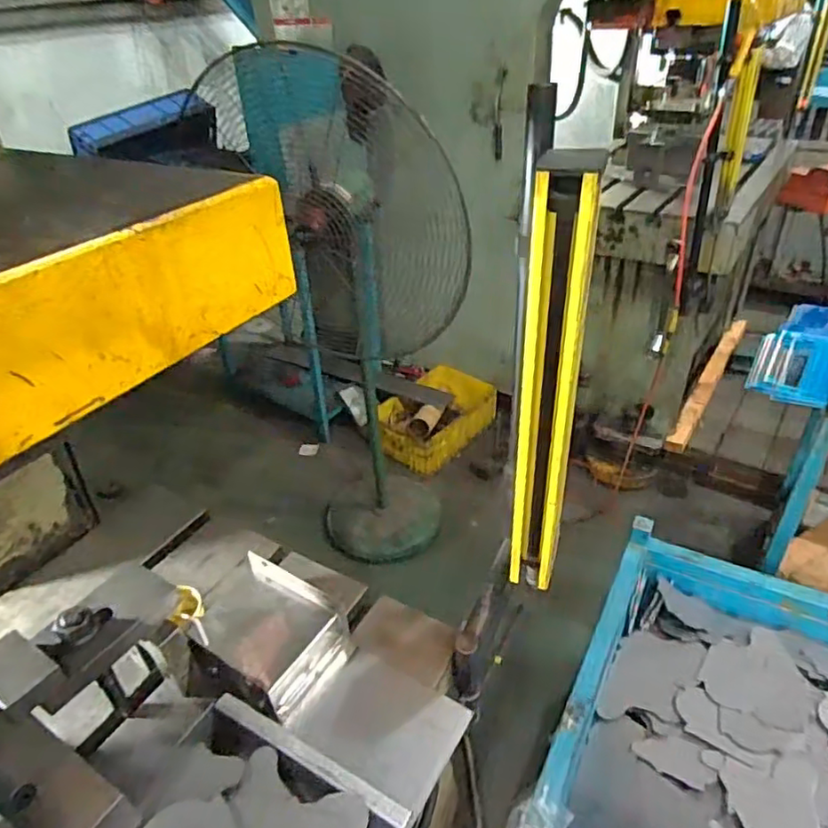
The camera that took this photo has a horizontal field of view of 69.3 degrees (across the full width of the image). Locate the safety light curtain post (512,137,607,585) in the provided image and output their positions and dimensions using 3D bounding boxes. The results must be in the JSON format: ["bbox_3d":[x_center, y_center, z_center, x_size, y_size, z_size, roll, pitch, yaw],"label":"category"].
[{"bbox_3d":[0.136,-0.008,0.603,0.054,0.474,0.036,8,37,16],"label":"safety light curtain post"}]

